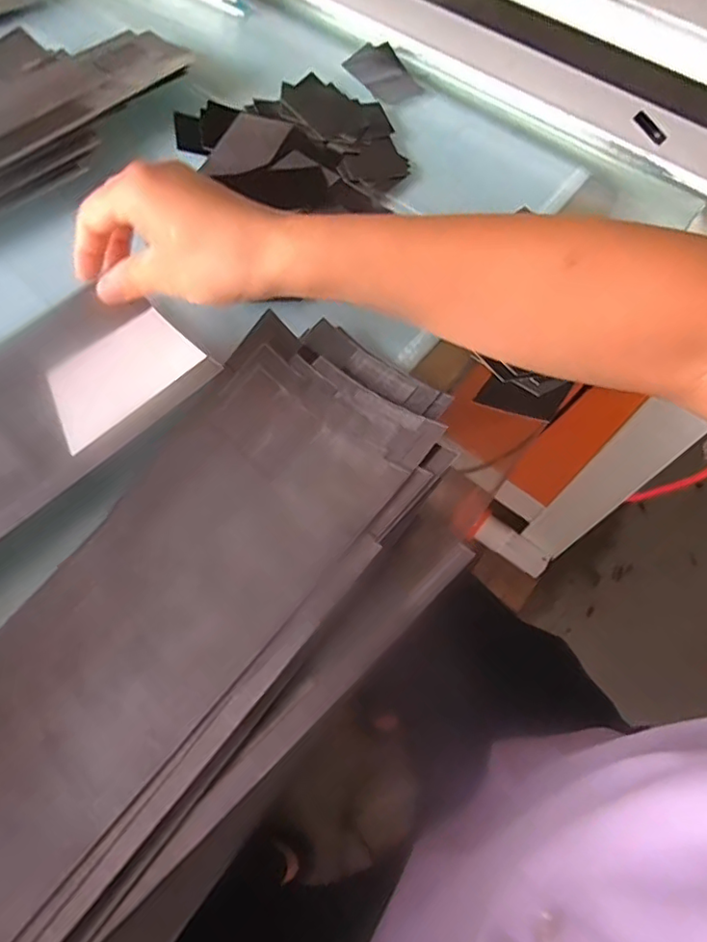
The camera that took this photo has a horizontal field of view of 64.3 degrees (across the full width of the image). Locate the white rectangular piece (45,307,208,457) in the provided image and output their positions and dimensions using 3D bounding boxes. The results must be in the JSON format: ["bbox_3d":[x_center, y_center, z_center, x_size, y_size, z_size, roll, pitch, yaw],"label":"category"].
[{"bbox_3d":[-0.138,-0.057,0.331,0.052,0.004,0.089,42,66,12],"label":"white rectangular piece"}]

